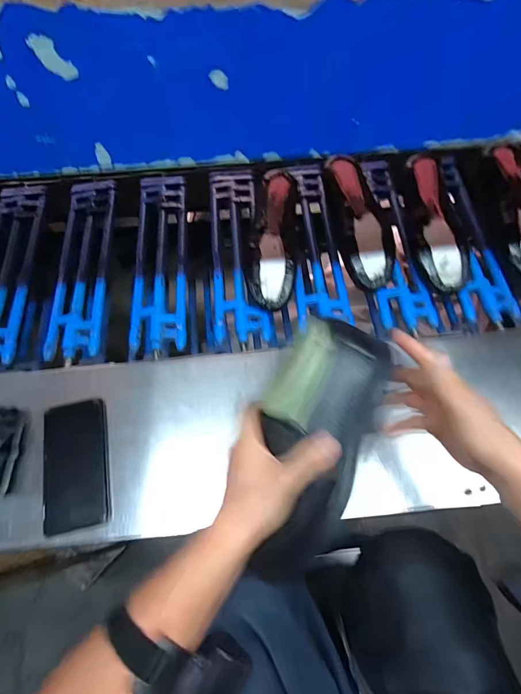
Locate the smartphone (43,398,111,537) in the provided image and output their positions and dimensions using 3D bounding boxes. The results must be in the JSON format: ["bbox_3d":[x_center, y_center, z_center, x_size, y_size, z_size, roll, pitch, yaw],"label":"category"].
[{"bbox_3d":[-0.240,0.150,0.451,0.077,0.016,0.158,-13,67,-4],"label":"smartphone"}]

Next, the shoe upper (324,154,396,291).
[{"bbox_3d":[0.169,-0.218,0.615,0.085,0.086,0.246,-16,68,-6],"label":"shoe upper"}]

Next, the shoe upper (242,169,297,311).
[{"bbox_3d":[0.018,-0.186,0.586,0.087,0.052,0.239,2,67,2],"label":"shoe upper"}]

